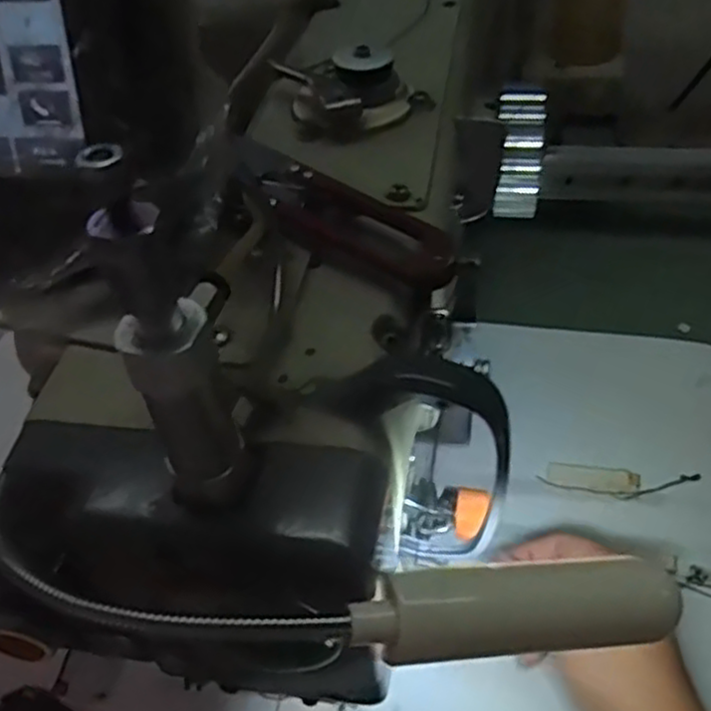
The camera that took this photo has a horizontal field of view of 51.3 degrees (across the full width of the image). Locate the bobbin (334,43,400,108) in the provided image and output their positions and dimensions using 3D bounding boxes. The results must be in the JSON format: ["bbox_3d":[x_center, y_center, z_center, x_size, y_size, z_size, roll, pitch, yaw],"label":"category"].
[{"bbox_3d":[0.005,-0.116,0.305,0.025,0.016,0.023,-3,47,4],"label":"bobbin"}]

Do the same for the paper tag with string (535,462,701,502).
[{"bbox_3d":[0.160,0.077,0.450,0.091,0.004,0.021,4,48,9],"label":"paper tag with string"}]

